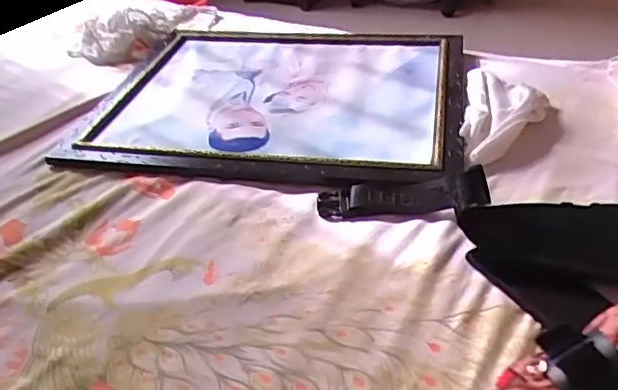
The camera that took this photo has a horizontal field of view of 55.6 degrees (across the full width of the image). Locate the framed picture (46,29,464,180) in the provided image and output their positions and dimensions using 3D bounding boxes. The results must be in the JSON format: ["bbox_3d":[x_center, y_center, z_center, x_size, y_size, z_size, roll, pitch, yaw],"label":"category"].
[{"bbox_3d":[-0.042,-0.177,0.964,0.570,0.027,0.473,4,36,8],"label":"framed picture"}]

